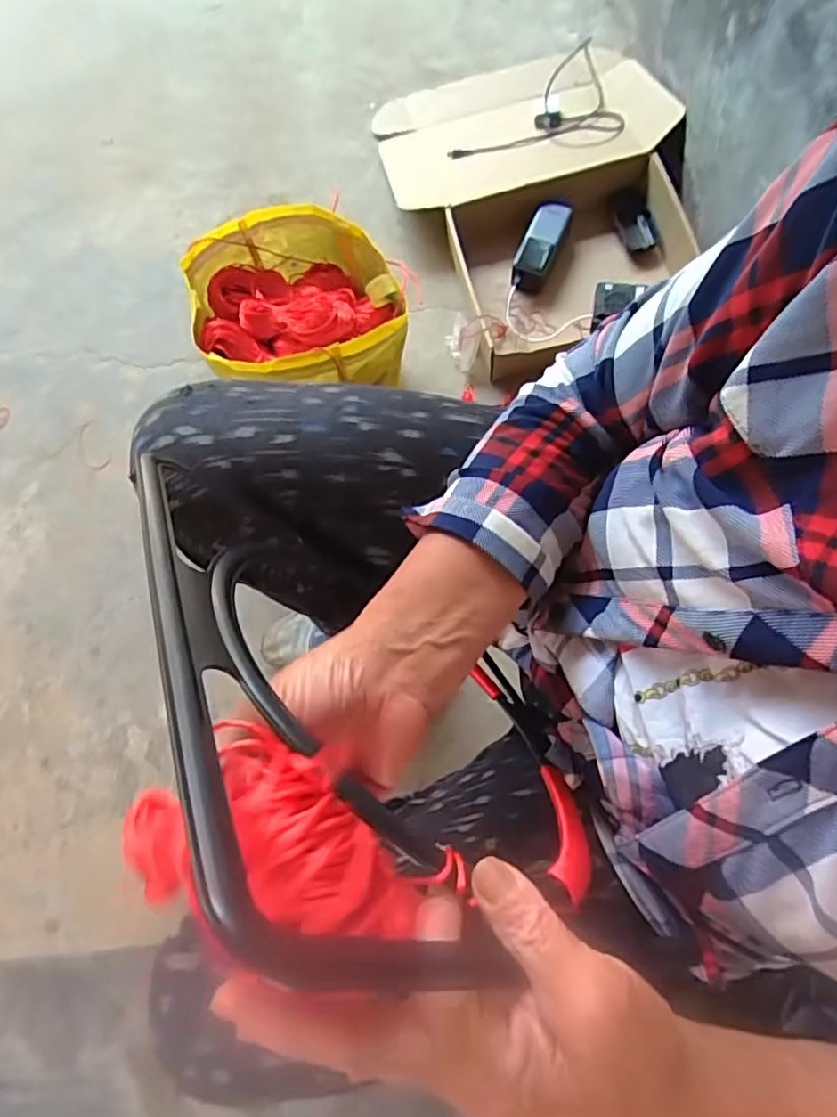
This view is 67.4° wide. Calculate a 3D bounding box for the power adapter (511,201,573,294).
[{"bbox_3d":[0.182,-0.465,0.937,0.051,0.035,0.131,27,101,8],"label":"power adapter"}]

